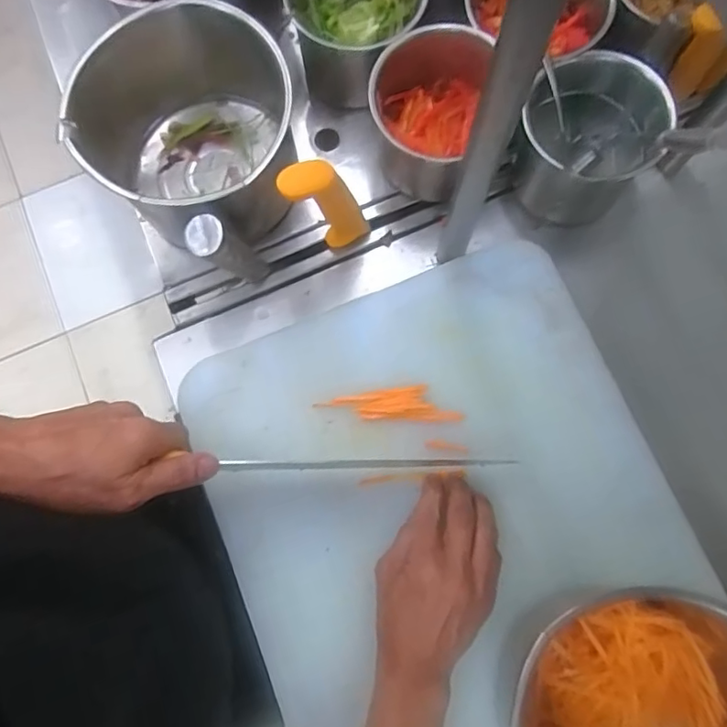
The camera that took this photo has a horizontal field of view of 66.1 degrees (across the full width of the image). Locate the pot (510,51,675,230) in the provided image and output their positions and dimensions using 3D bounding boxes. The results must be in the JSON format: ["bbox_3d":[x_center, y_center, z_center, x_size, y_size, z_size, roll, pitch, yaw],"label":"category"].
[{"bbox_3d":[0.188,-0.188,0.480,0.102,0.109,0.112,0,78,1],"label":"pot"}]

